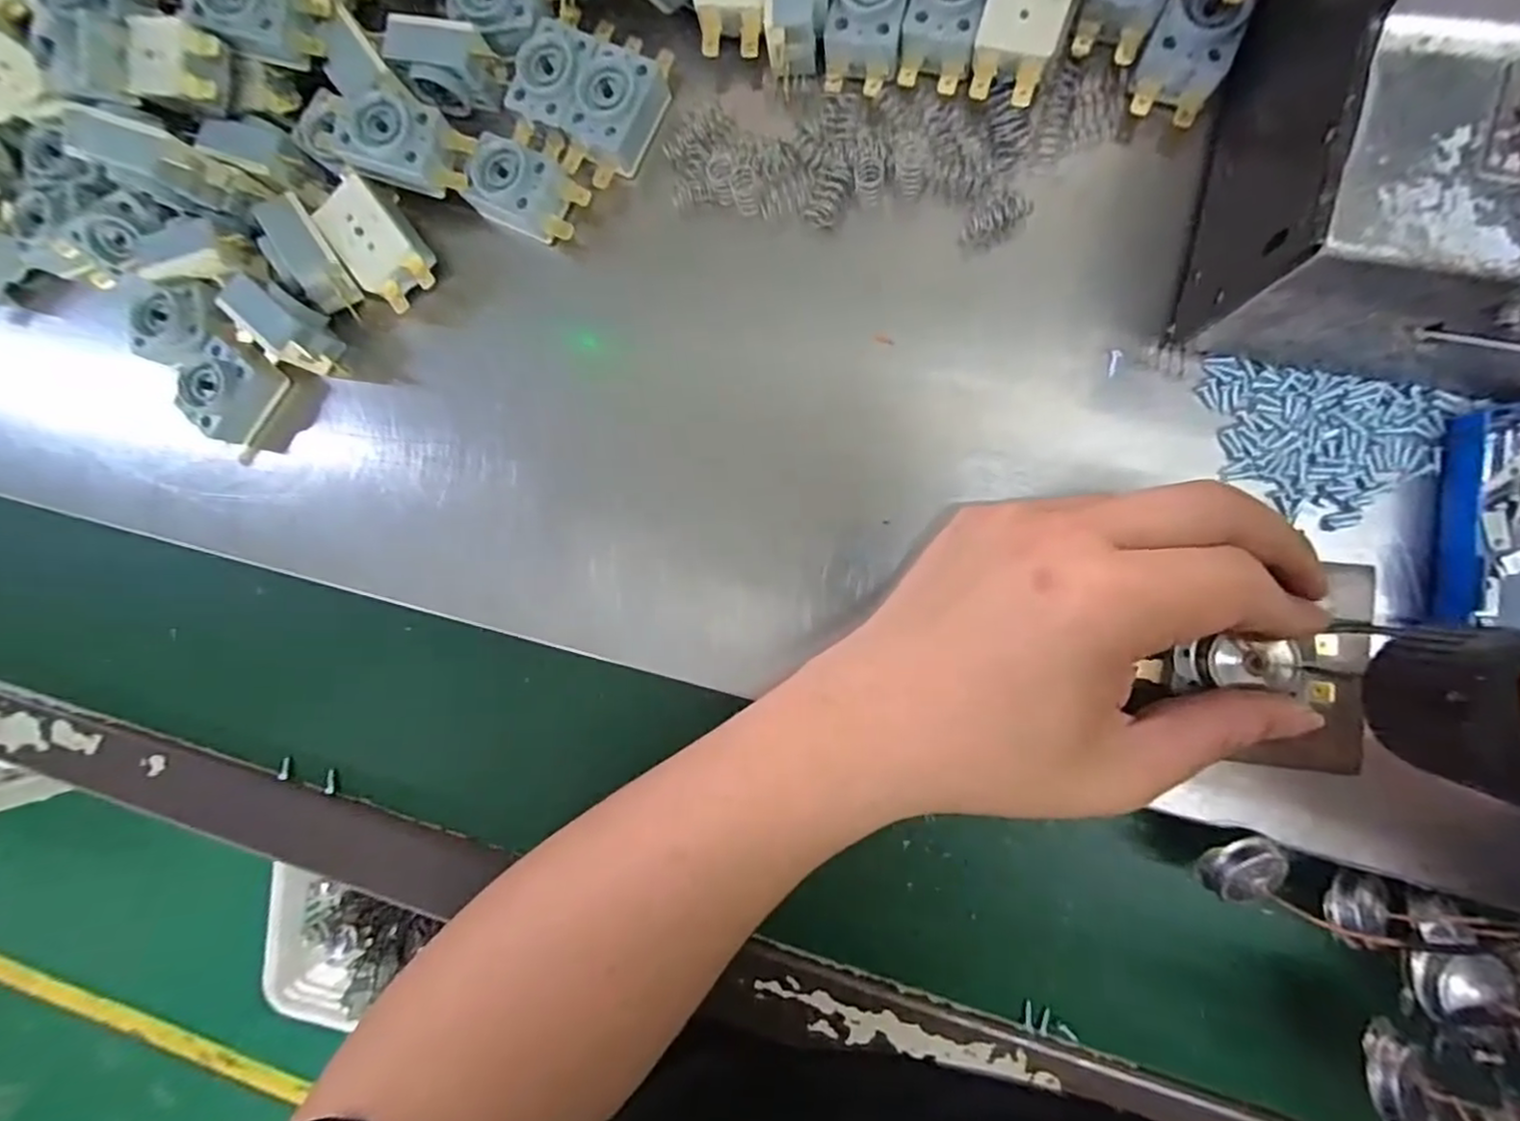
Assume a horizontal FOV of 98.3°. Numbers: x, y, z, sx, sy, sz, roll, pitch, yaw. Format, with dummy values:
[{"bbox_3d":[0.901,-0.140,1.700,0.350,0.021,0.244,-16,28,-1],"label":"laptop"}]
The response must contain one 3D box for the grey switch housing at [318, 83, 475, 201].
[{"bbox_3d":[-0.140,-0.161,0.250,0.046,0.015,0.029,20,94,9],"label":"grey switch housing"}]

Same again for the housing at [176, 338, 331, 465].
[{"bbox_3d":[-0.220,-0.067,0.282,0.030,0.033,0.046,29,96,8],"label":"housing"}]

